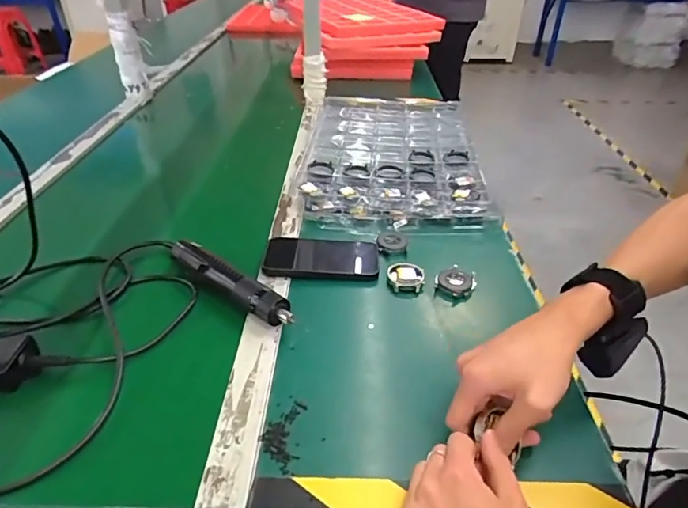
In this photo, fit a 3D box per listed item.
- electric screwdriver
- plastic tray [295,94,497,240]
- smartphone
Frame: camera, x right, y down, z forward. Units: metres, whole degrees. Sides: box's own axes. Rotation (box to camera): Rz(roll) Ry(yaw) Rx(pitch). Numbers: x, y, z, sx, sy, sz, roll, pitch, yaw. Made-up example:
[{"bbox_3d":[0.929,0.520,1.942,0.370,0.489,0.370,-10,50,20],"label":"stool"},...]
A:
[{"bbox_3d":[-0.140,0.032,0.564,0.215,0.035,0.032,28,43,33],"label":"electric screwdriver"},{"bbox_3d":[0.086,-0.207,0.875,0.289,0.024,0.504,2,35,3],"label":"plastic tray"},{"bbox_3d":[-0.028,0.004,0.625,0.145,0.011,0.083,6,35,2],"label":"smartphone"}]

